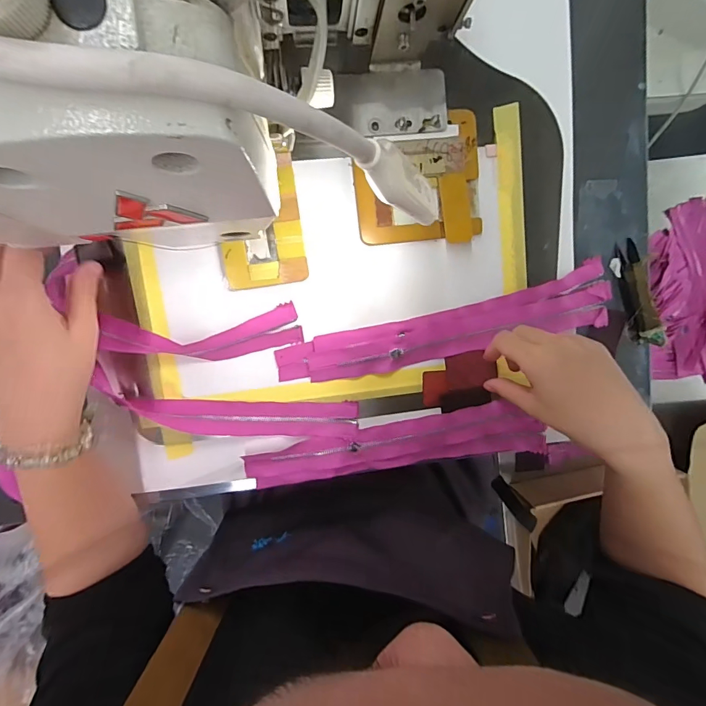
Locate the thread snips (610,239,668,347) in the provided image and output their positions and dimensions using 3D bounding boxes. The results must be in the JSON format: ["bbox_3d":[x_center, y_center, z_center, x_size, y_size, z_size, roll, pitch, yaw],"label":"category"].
[{"bbox_3d":[0.287,-0.058,0.398,0.027,0.018,0.104,-21,97,-4],"label":"thread snips"}]

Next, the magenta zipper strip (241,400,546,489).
[{"bbox_3d":[0.044,0.091,0.391,0.287,0.010,0.051,-8,96,-6],"label":"magenta zipper strip"}]

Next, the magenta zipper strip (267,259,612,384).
[{"bbox_3d":[0.090,-0.018,0.381,0.318,0.009,0.052,-15,97,-5],"label":"magenta zipper strip"}]

